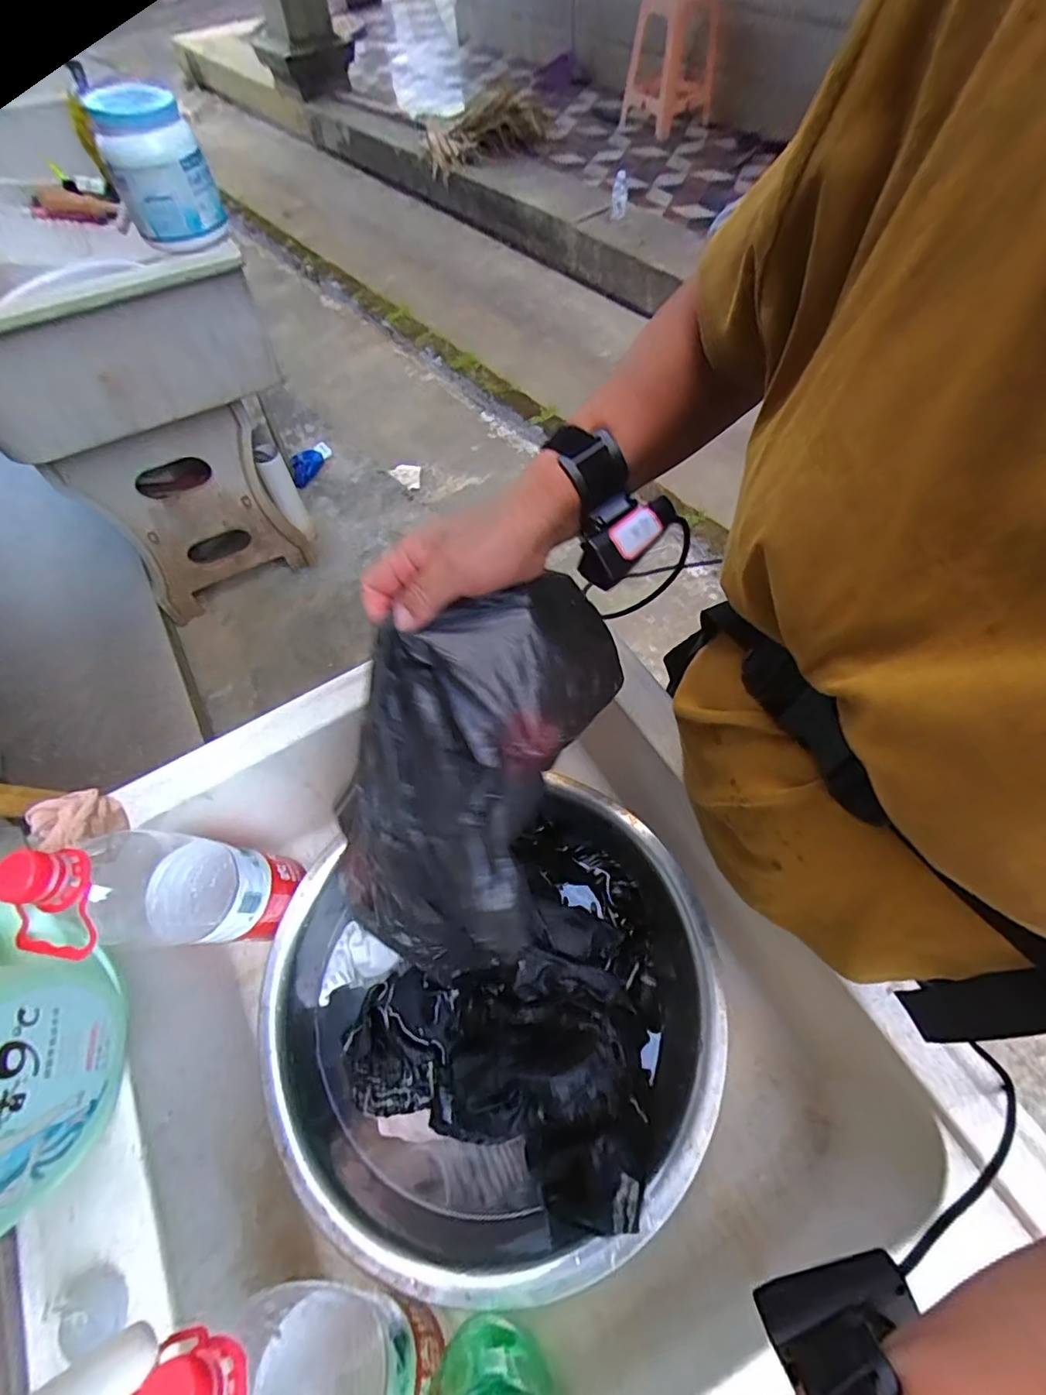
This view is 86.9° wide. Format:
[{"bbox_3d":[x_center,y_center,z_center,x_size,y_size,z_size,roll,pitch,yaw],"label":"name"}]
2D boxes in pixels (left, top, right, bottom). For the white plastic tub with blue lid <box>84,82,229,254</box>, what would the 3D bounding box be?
[{"bbox_3d":[-0.549,-0.803,0.839,0.144,0.166,0.121,-24,62,-12],"label":"white plastic tub with blue lid"}]

